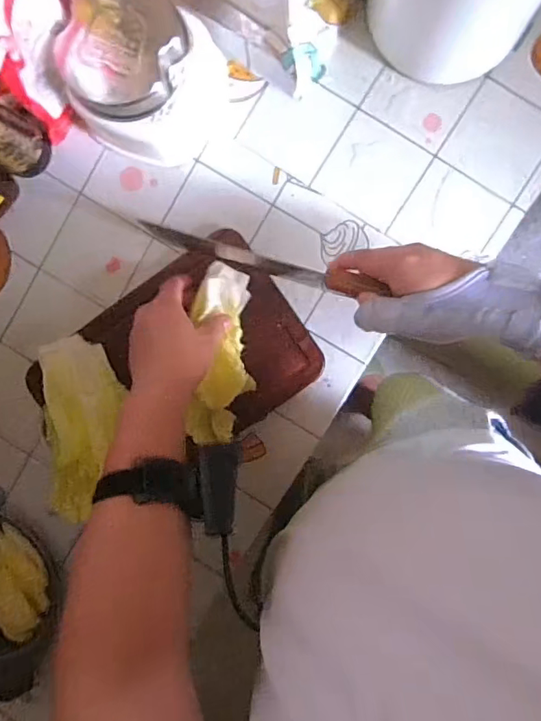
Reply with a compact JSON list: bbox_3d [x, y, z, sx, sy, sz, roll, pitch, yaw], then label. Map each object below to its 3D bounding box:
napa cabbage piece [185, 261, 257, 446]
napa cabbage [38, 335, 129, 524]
[{"bbox_3d":[-0.050,-0.004,0.524,0.060,0.042,0.188,5,94,3],"label":"napa cabbage piece"},{"bbox_3d":[-0.196,0.066,0.523,0.074,0.029,0.183,-7,75,4],"label":"napa cabbage"}]

